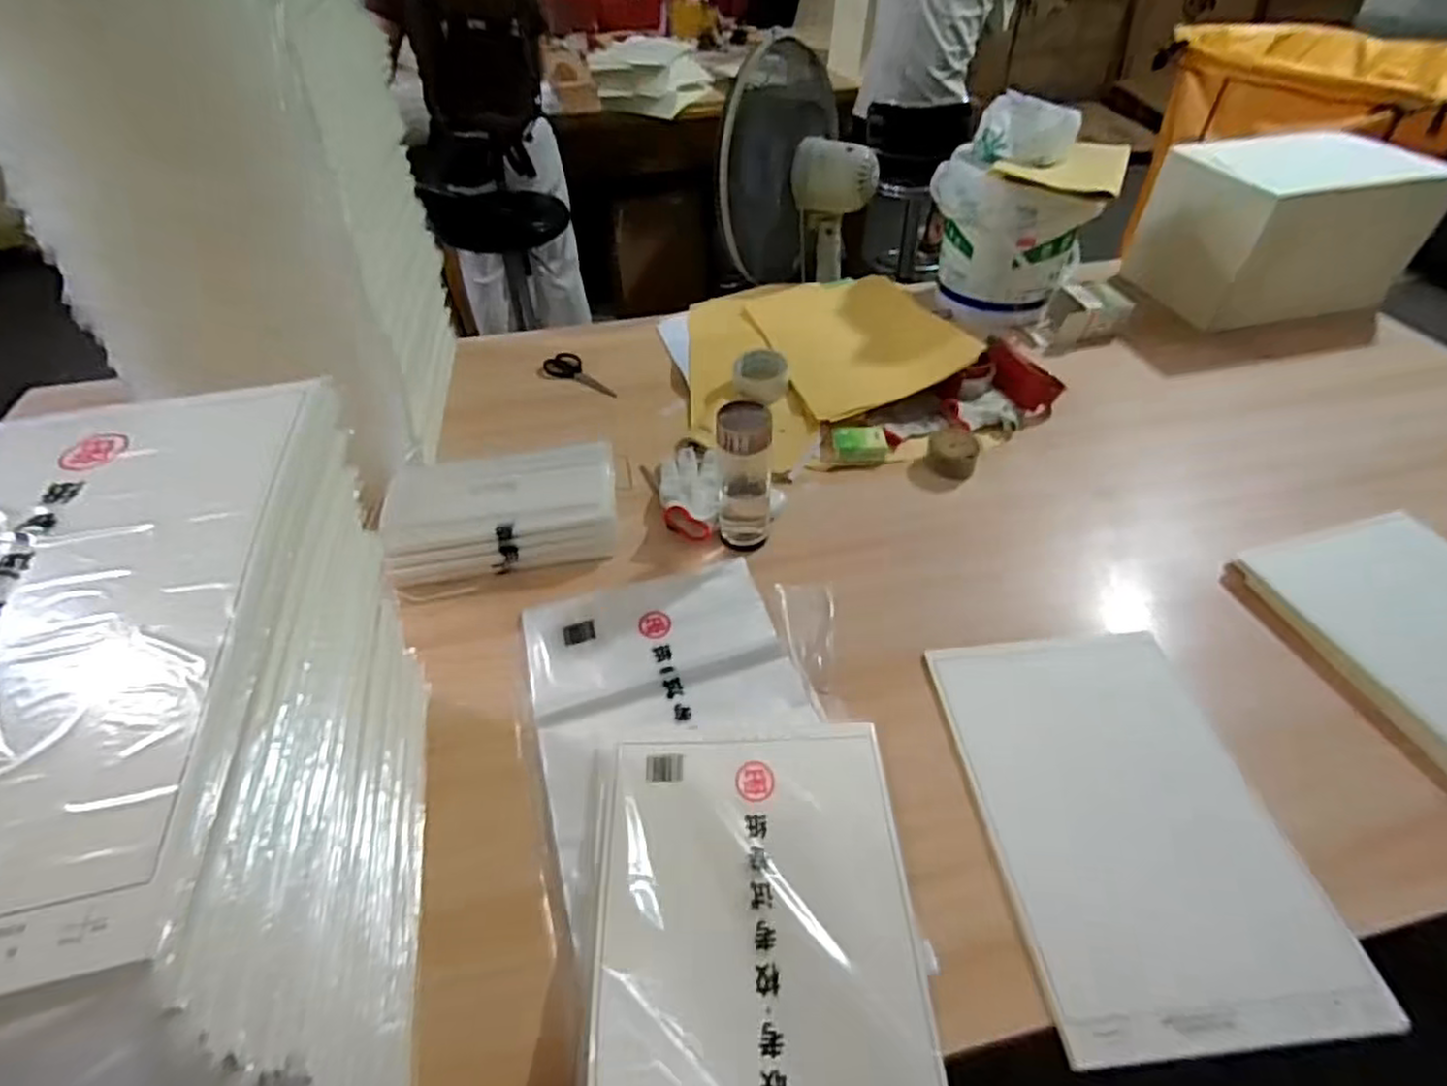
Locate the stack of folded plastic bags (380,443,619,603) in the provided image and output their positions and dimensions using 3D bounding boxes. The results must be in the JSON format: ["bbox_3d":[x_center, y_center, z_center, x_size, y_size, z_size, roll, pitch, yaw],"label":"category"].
[{"bbox_3d":[-0.281,-0.030,0.886,0.294,0.090,0.128,-9,46,-8],"label":"stack of folded plastic bags"}]

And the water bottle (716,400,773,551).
[{"bbox_3d":[0.026,-0.079,0.858,0.066,0.191,0.055,2,46,3],"label":"water bottle"}]

